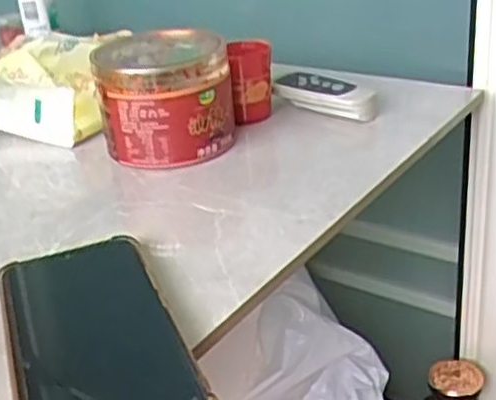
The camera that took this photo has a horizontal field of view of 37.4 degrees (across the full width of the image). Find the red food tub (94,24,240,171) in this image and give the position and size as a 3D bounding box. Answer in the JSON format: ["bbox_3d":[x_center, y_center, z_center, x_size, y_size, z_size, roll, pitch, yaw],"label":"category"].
[{"bbox_3d":[-0.063,-0.078,0.561,0.098,0.079,0.109,-9,27,-6],"label":"red food tub"}]

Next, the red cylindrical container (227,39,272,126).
[{"bbox_3d":[0.004,-0.092,0.592,0.033,0.068,0.034,-5,27,2],"label":"red cylindrical container"}]

